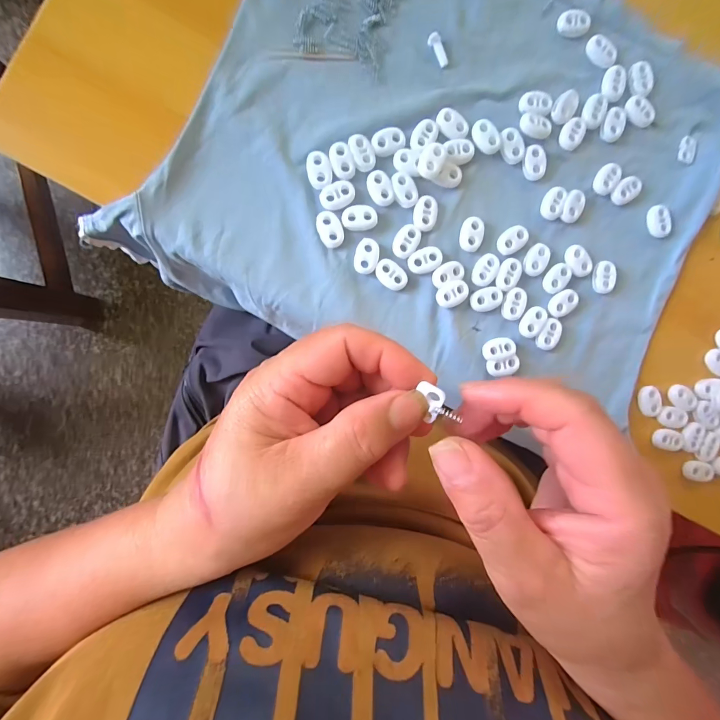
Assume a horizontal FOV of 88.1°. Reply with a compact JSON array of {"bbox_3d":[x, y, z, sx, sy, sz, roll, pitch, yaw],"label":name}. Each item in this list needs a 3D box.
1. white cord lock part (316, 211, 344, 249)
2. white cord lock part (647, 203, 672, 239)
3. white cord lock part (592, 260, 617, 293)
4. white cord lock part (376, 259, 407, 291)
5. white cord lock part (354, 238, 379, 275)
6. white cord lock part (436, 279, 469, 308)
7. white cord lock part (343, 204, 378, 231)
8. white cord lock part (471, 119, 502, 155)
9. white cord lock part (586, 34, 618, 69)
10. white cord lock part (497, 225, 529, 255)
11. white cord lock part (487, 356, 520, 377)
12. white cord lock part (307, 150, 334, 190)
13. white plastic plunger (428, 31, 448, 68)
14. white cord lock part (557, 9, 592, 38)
[{"bbox_3d":[-0.019,-0.082,0.234,0.015,0.004,0.023,-26,94,-6],"label":"white cord lock part"},{"bbox_3d":[0.210,-0.097,0.260,0.014,0.004,0.022,-4,92,-7],"label":"white cord lock part"},{"bbox_3d":[0.169,-0.058,0.258,0.015,0.005,0.022,0,92,-7],"label":"white cord lock part"},{"bbox_3d":[0.021,-0.055,0.240,0.023,0.004,0.016,40,87,-6],"label":"white cord lock part"},{"bbox_3d":[0.004,-0.066,0.238,0.015,0.004,0.022,11,90,-7],"label":"white cord lock part"},{"bbox_3d":[0.062,-0.043,0.243,0.024,0.005,0.015,-23,94,-6],"label":"white cord lock part"},{"bbox_3d":[0.000,-0.090,0.235,0.023,0.004,0.016,-6,92,-7],"label":"white cord lock part"},{"bbox_3d":[0.083,-0.146,0.243,0.016,0.004,0.022,-29,95,-5],"label":"white cord lock part"},{"bbox_3d":[0.165,-0.210,0.253,0.015,0.004,0.023,-41,96,-4],"label":"white cord lock part"},{"bbox_3d":[0.103,-0.081,0.249,0.024,0.005,0.016,-31,95,-5],"label":"white cord lock part"},{"bbox_3d":[0.097,0.005,0.251,0.021,0.006,0.012,-11,93,-6],"label":"white cord lock part"},{"bbox_3d":[-0.025,-0.119,0.230,0.015,0.004,0.022,-16,93,-6],"label":"white cord lock part"},{"bbox_3d":[0.050,-0.200,0.239,0.008,0.004,0.020,-26,95,-5],"label":"white plastic plunger"},{"bbox_3d":[0.144,-0.226,0.249,0.022,0.005,0.015,-8,93,-7],"label":"white cord lock part"}]

